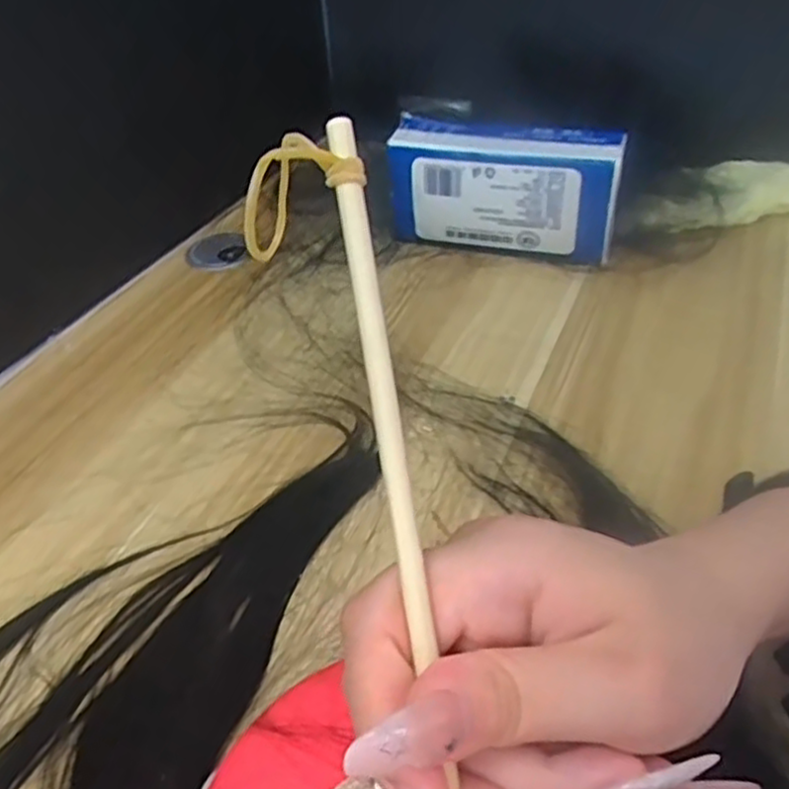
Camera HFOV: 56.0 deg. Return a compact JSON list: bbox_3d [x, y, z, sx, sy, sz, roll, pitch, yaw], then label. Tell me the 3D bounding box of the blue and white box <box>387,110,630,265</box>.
[{"bbox_3d":[0.083,-0.159,0.577,0.177,0.085,0.050,11,43,16],"label":"blue and white box"}]

